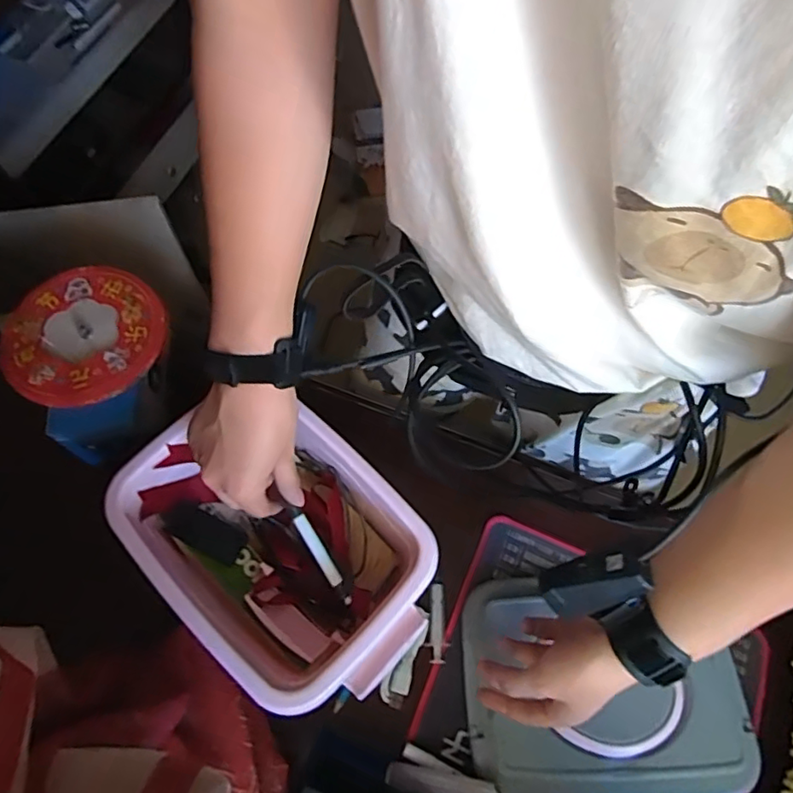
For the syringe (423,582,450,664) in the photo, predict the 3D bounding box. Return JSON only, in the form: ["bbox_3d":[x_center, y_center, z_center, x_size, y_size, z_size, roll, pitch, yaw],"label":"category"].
[{"bbox_3d":[0.039,0.218,0.541,0.022,0.009,0.071,2,68,-2],"label":"syringe"}]

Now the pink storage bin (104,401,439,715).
[{"bbox_3d":[-0.097,0.126,0.502,0.271,0.104,0.190,41,72,13],"label":"pink storage bin"}]

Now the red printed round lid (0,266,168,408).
[{"bbox_3d":[-0.308,-0.063,0.550,0.150,0.012,0.149,1,68,-2],"label":"red printed round lid"}]

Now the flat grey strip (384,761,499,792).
[{"bbox_3d":[0.038,0.326,0.471,0.094,0.011,0.019,4,67,15],"label":"flat grey strip"}]

